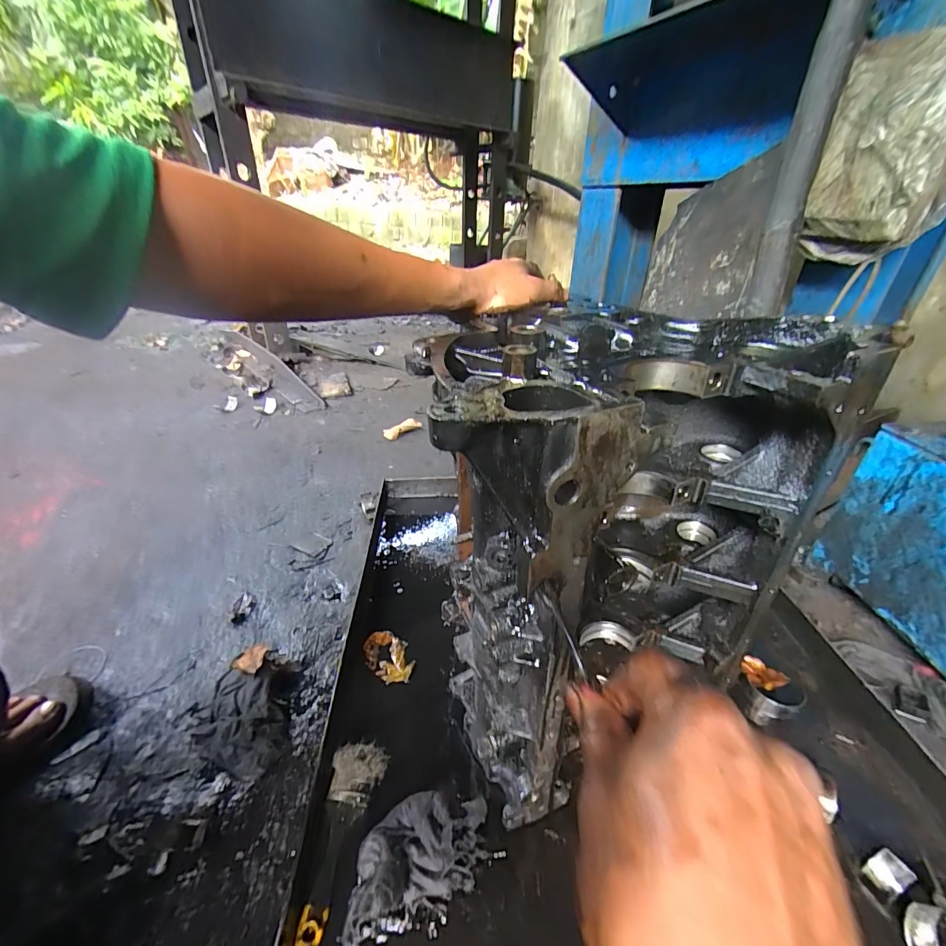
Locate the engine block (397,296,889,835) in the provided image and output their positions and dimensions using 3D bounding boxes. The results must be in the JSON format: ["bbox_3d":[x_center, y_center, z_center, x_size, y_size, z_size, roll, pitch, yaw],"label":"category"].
[{"bbox_3d":[0.118,0.078,0.438,0.359,0.427,0.220,-13,36,-21],"label":"engine block"}]

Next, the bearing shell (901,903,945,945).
[{"bbox_3d":[0.407,0.422,0.364,0.043,0.020,0.073,4,47,2],"label":"bearing shell"}]

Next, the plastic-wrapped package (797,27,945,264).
[{"bbox_3d":[0.684,-0.515,0.694,0.199,0.289,0.089,25,38,30],"label":"plastic-wrapped package"}]

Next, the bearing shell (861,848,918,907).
[{"bbox_3d":[0.403,0.395,0.415,0.037,0.030,0.027,-14,36,-23],"label":"bearing shell"}]

